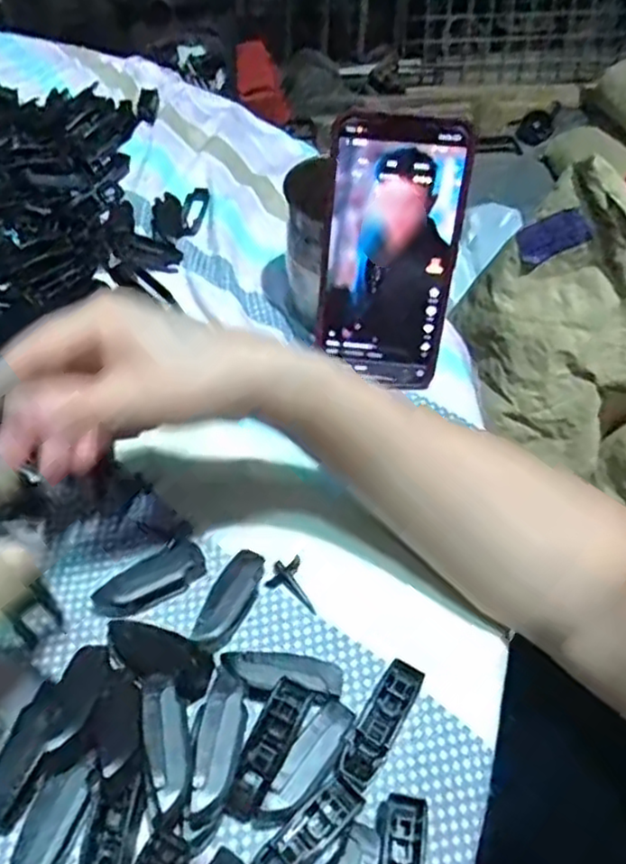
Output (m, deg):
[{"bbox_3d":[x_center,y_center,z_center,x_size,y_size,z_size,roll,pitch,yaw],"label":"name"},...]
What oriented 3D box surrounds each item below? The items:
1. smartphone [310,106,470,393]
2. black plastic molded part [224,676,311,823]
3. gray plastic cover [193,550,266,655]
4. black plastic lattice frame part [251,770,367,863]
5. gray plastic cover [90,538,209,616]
[{"bbox_3d":[0.043,-0.101,0.410,0.076,0.149,0.010,7,33,2],"label":"smartphone"},{"bbox_3d":[-0.019,0.133,0.303,0.015,0.012,0.056,21,71,14],"label":"black plastic molded part"},{"bbox_3d":[-0.040,0.080,0.344,0.018,0.012,0.052,23,53,15],"label":"gray plastic cover"},{"bbox_3d":[-0.002,0.158,0.283,0.048,0.007,0.017,-36,61,-28],"label":"black plastic lattice frame part"},{"bbox_3d":[-0.081,0.072,0.357,0.056,0.012,0.025,-25,56,-22],"label":"gray plastic cover"}]

